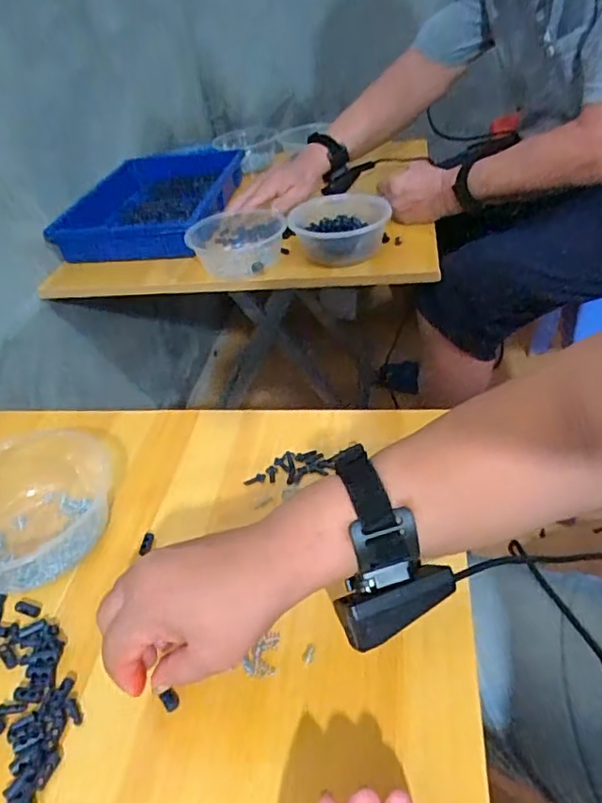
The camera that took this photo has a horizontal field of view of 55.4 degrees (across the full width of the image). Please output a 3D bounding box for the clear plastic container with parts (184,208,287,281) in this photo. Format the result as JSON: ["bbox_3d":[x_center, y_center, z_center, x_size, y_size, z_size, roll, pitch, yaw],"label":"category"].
[{"bbox_3d":[-0.092,-0.226,0.816,0.136,0.051,0.133,-13,38,-5],"label":"clear plastic container with parts"}]

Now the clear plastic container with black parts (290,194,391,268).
[{"bbox_3d":[0.056,-0.230,0.792,0.135,0.063,0.118,-13,40,-8],"label":"clear plastic container with black parts"}]

